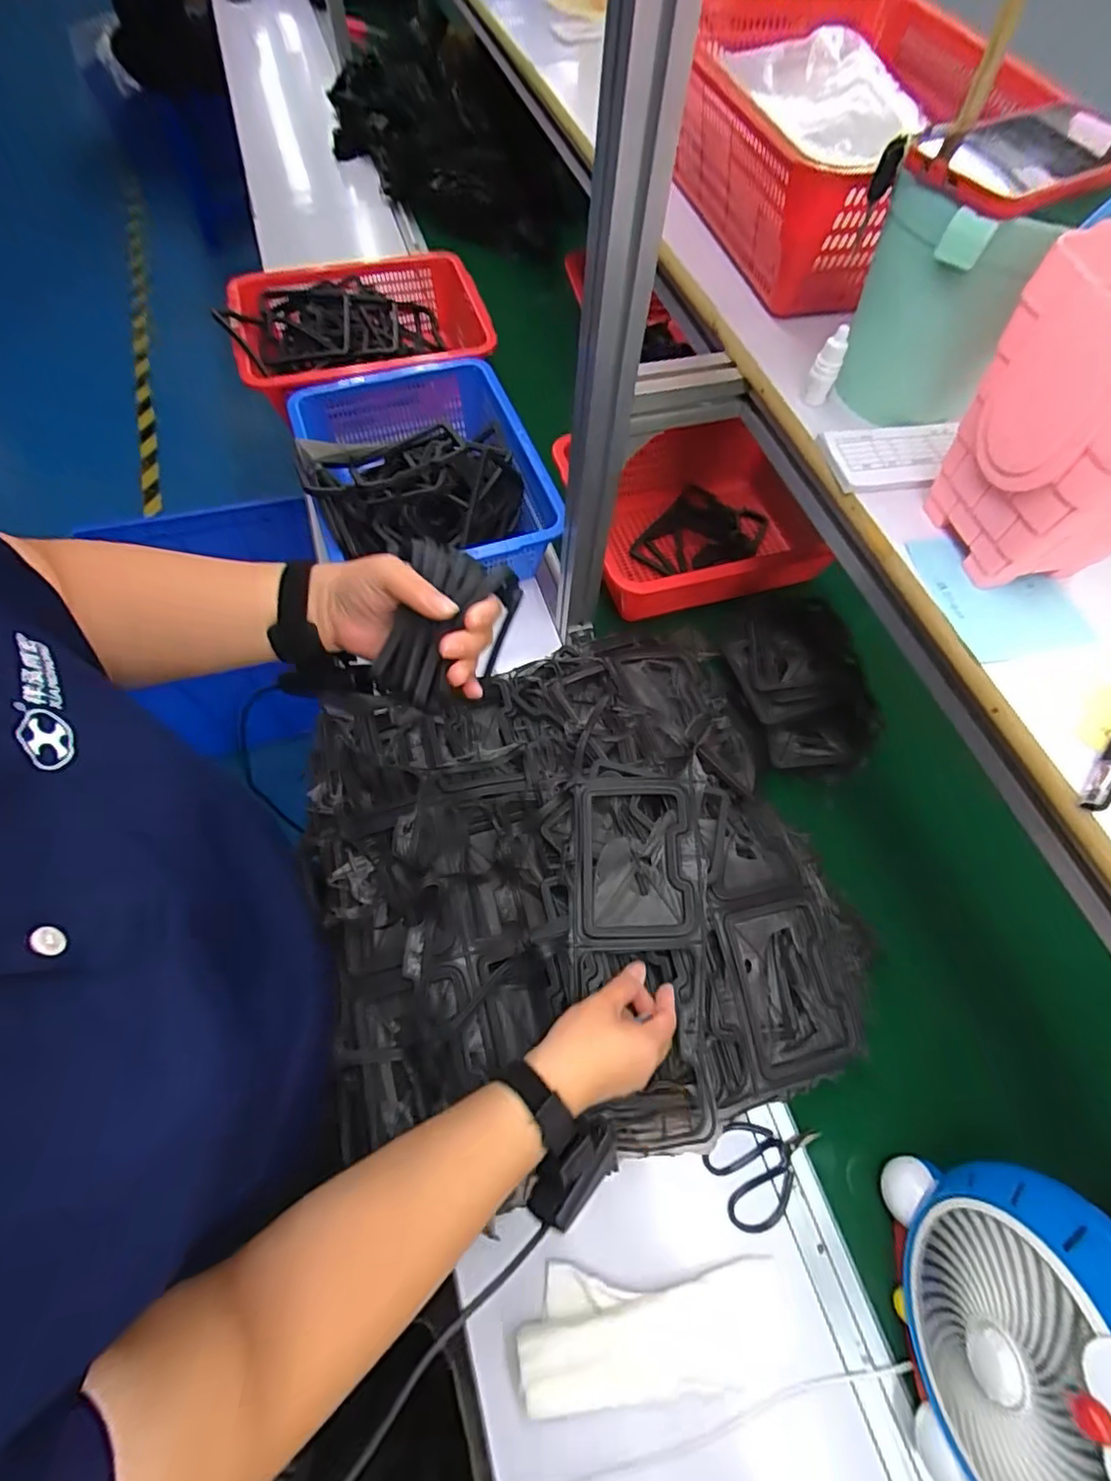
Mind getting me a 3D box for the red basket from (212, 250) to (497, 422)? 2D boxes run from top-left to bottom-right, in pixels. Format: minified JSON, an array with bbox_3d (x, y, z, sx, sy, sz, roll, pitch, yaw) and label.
[{"bbox_3d":[-0.318,-0.676,1.000,0.404,0.104,0.314,-15,65,-10],"label":"red basket"}]

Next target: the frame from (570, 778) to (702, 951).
[{"bbox_3d":[0.078,0.120,0.584,0.121,0.012,0.164,0,67,3],"label":"frame"}]

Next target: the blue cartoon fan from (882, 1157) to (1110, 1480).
[{"bbox_3d":[0.360,0.445,0.423,0.116,0.228,0.217,7,64,0],"label":"blue cartoon fan"}]

